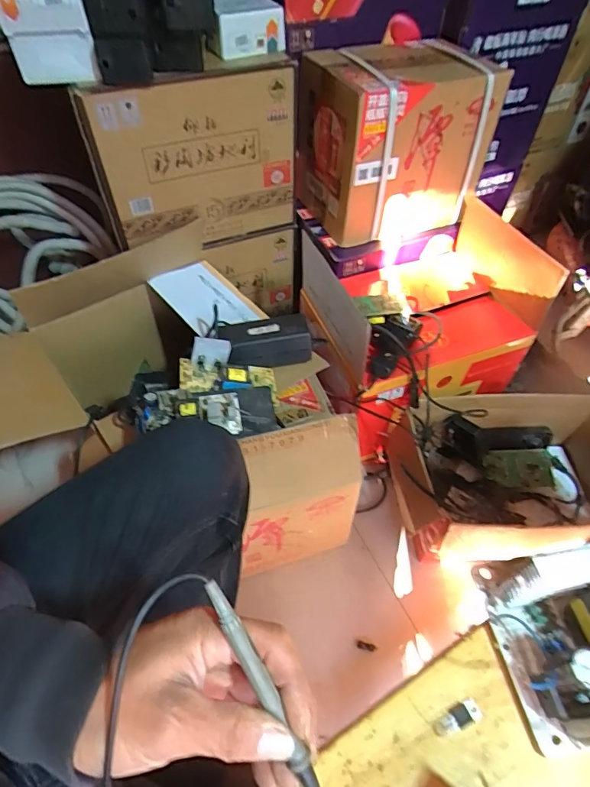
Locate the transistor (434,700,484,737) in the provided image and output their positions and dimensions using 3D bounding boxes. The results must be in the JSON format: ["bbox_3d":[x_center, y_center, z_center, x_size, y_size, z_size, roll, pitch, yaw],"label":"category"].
[{"bbox_3d":[0.097,0.194,0.270,0.030,0.004,0.011,-14,54,-12],"label":"transistor"}]

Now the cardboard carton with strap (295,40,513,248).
[{"bbox_3d":[0.197,-0.510,0.932,0.352,0.289,0.229,-13,53,-11],"label":"cardboard carton with strap"}]

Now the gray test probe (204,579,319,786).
[{"bbox_3d":[-0.013,0.168,0.242,0.009,0.010,0.146,-26,90,-19],"label":"gray test probe"}]

